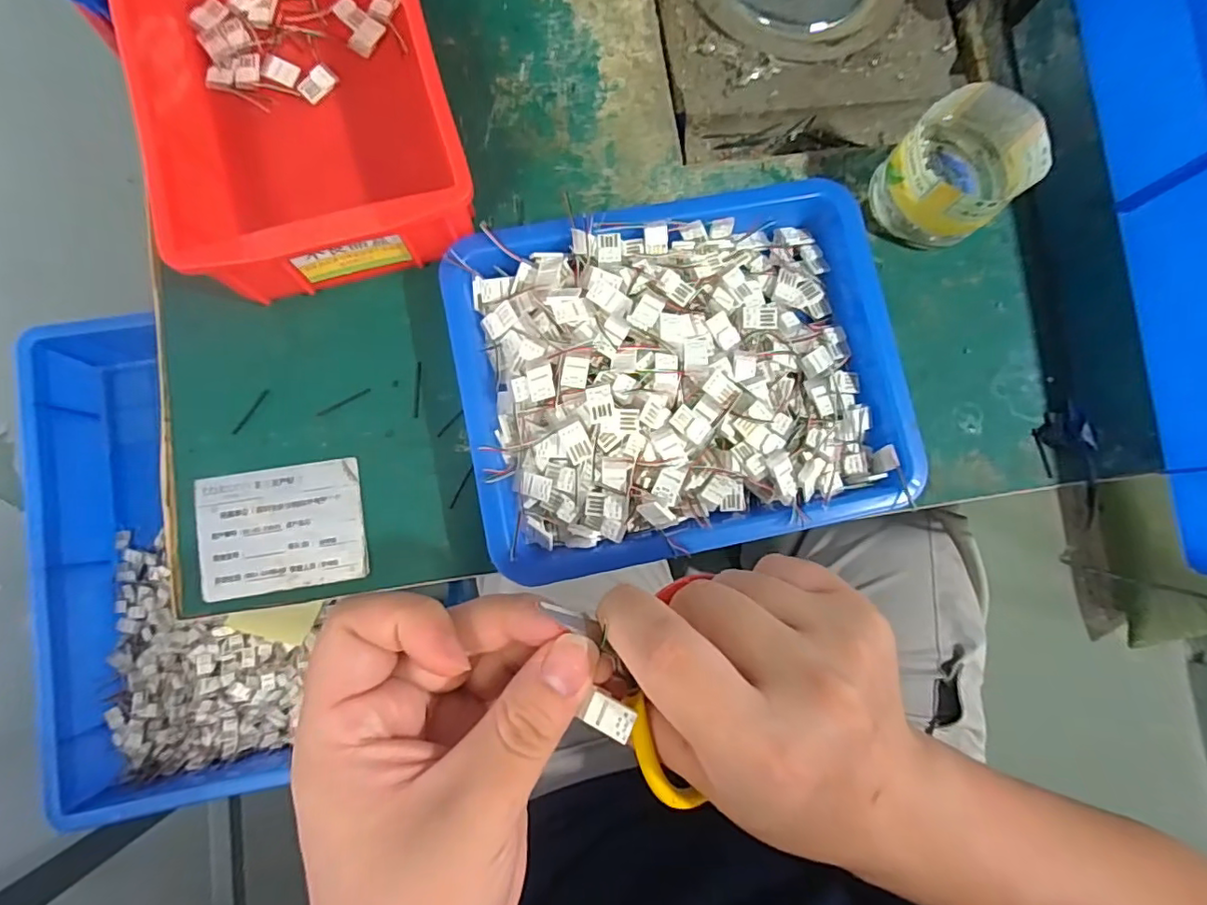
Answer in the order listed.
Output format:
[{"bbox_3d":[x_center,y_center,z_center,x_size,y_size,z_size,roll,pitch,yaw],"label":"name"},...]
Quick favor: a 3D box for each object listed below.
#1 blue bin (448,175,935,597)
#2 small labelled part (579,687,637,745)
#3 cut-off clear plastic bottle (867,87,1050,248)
[{"bbox_3d":[0.039,-0.040,0.285,0.213,0.037,0.171,-11,85,-5],"label":"blue bin"},{"bbox_3d":[0.002,0.083,0.180,0.015,0.005,0.012,25,83,-1],"label":"small labelled part"},{"bbox_3d":[0.183,-0.146,0.295,0.063,0.051,0.059,0,84,-4],"label":"cut-off clear plastic bottle"}]

